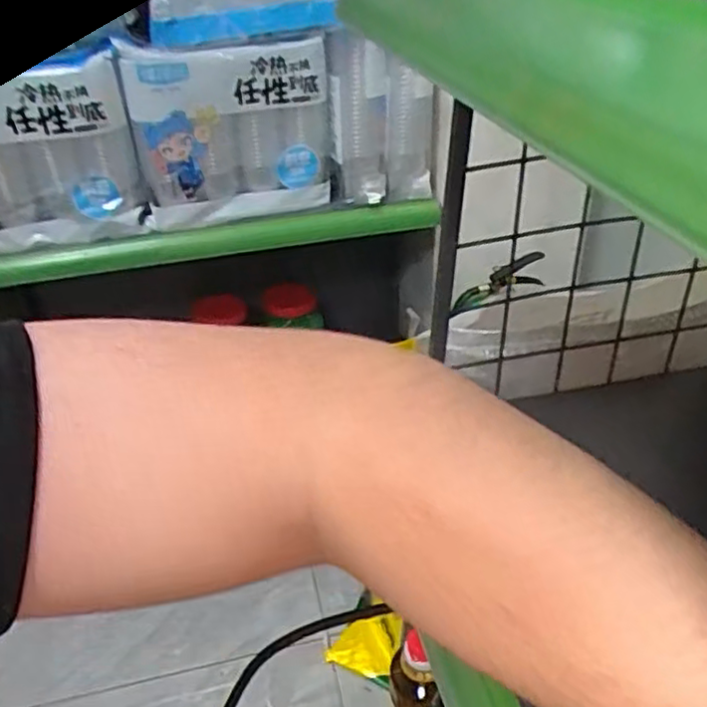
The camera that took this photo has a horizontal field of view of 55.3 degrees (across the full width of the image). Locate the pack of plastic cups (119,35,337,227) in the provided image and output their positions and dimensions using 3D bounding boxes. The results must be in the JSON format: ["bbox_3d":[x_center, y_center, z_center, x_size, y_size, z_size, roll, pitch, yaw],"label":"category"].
[{"bbox_3d":[-0.152,-0.281,0.880,0.243,0.213,0.097,-4,34,-1],"label":"pack of plastic cups"}]

